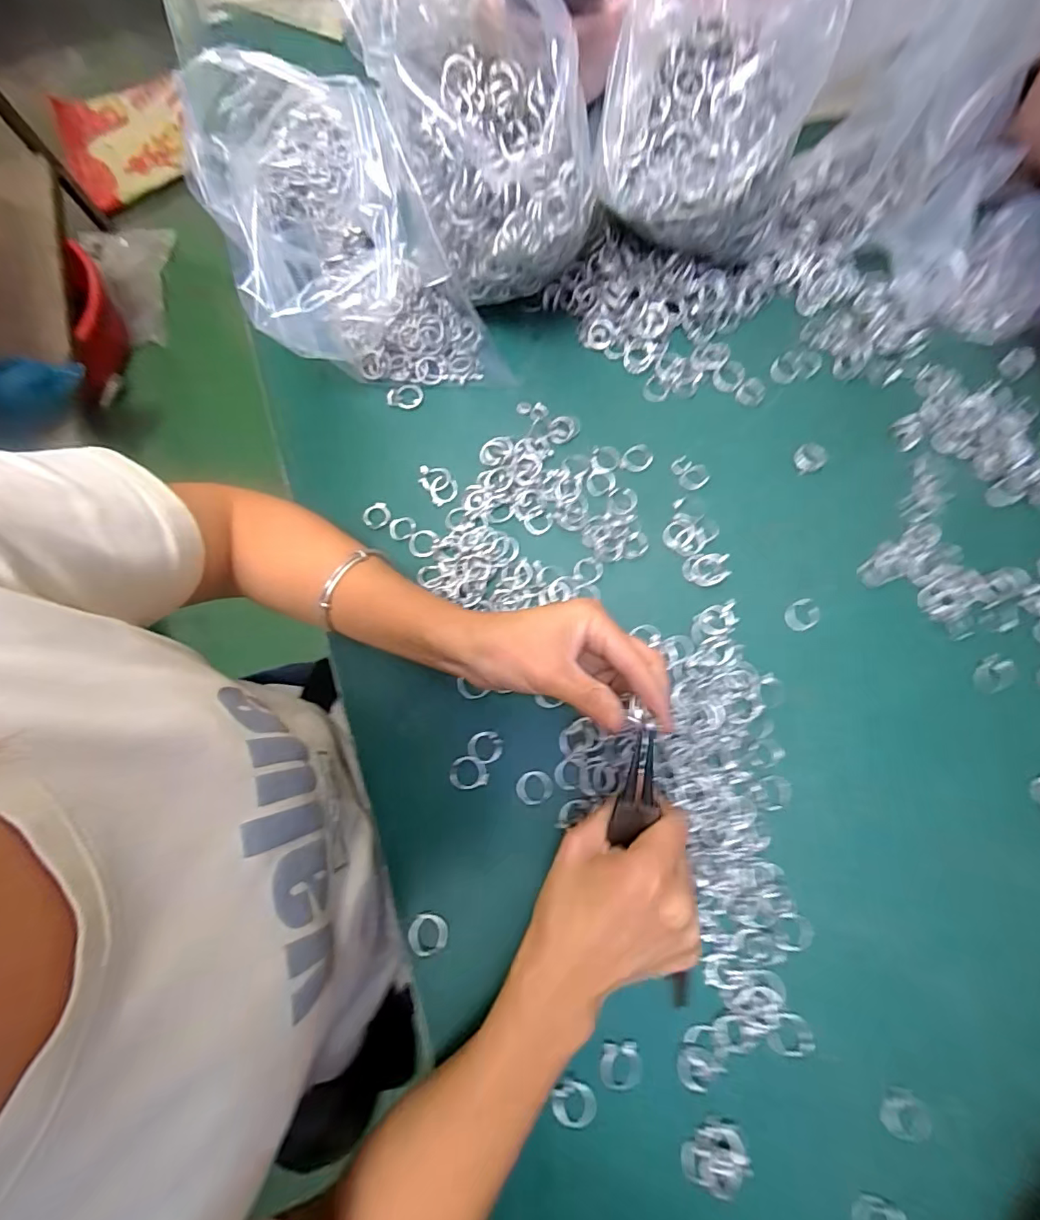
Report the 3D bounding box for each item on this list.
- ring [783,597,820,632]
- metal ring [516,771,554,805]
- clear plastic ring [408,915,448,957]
[{"bbox_3d":[0.212,0.004,0.388,0.026,0.004,0.022,-36,77,-8],"label":"ring"},{"bbox_3d":[0.010,0.122,0.354,0.025,0.004,0.021,-7,75,-1],"label":"metal ring"},{"bbox_3d":[-0.059,0.208,0.332,0.025,0.011,0.022,-5,75,-1],"label":"clear plastic ring"}]

